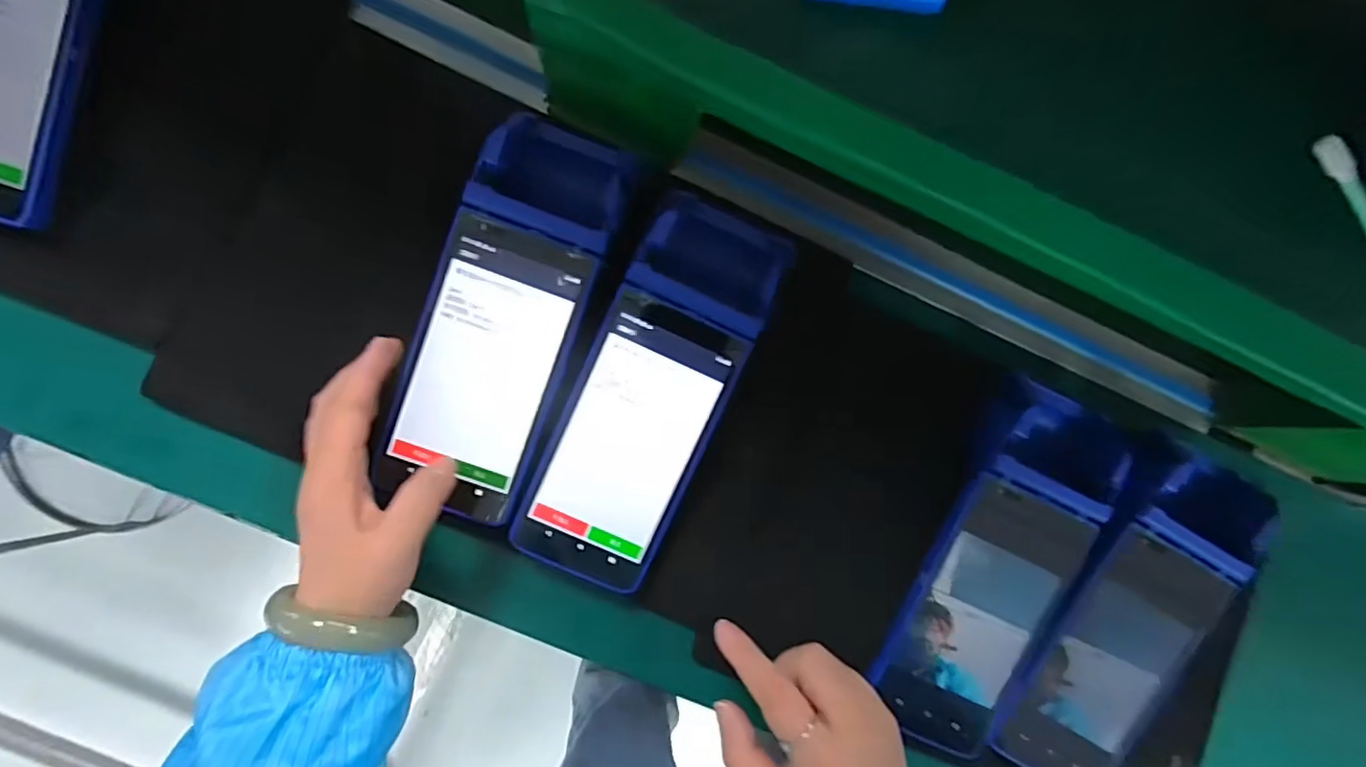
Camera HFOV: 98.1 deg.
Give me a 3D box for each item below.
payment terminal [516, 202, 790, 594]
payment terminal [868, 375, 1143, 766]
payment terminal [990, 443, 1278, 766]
[{"bbox_3d":[-0.016,0.005,0.339,0.082,0.047,0.223,25,84,-6],"label":"payment terminal"},{"bbox_3d":[0.194,0.112,0.352,0.092,0.038,0.226,24,84,-6],"label":"payment terminal"},{"bbox_3d":[0.278,0.143,0.356,0.095,0.045,0.226,27,84,-6],"label":"payment terminal"}]

